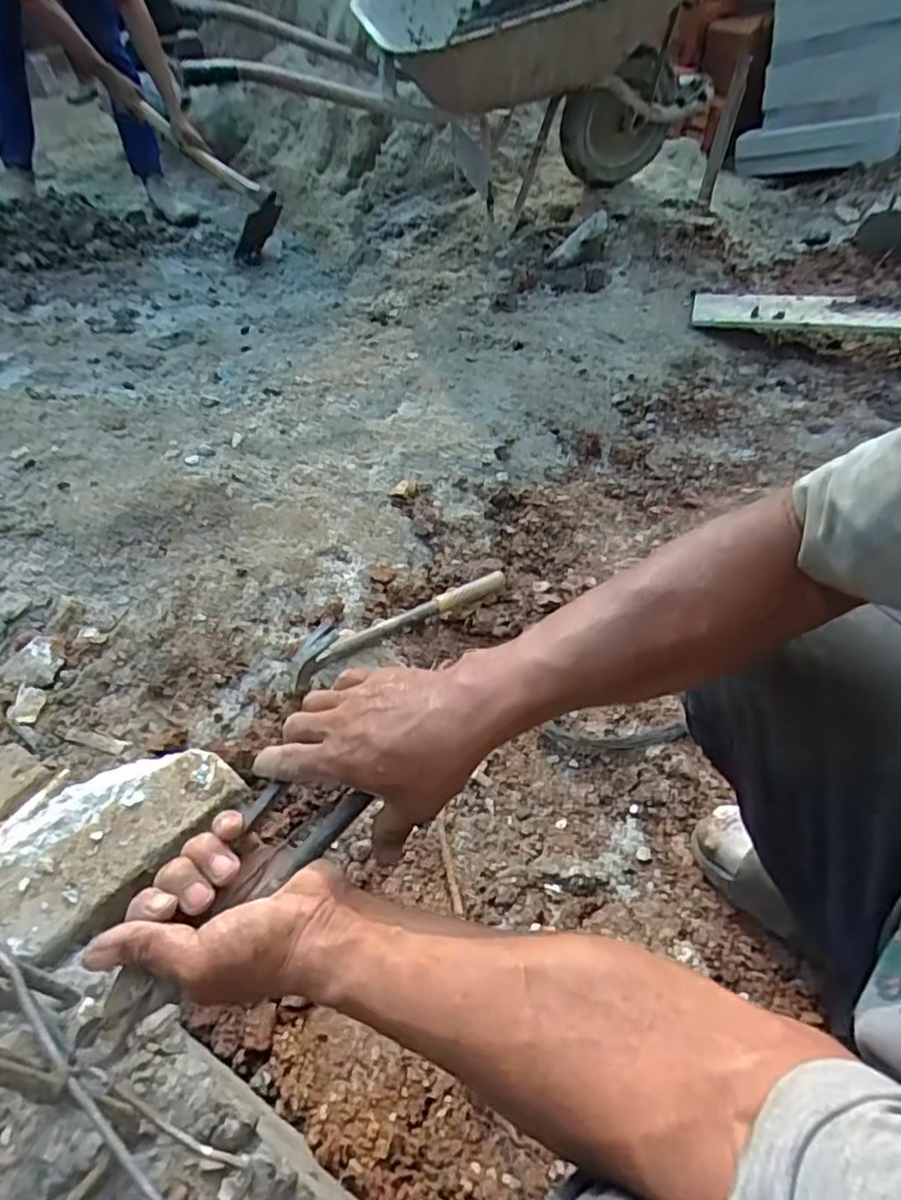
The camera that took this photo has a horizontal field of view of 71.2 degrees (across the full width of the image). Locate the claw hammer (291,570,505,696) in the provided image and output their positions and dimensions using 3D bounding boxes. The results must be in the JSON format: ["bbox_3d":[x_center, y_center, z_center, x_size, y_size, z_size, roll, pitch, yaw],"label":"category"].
[{"bbox_3d":[-0.062,0.014,0.851,0.353,0.112,0.048,-30,55,-26],"label":"claw hammer"}]

